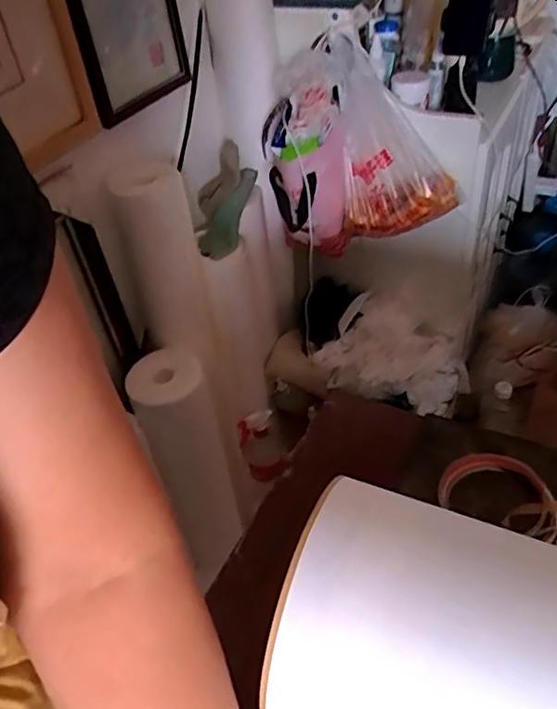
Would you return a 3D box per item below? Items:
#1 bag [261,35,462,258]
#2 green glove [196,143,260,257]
[{"bbox_3d":[0.145,-0.373,1.152,0.327,0.328,0.240,-10,43,-3],"label":"bag"},{"bbox_3d":[-0.101,-0.298,1.156,0.084,0.068,0.243,4,58,12],"label":"green glove"}]

